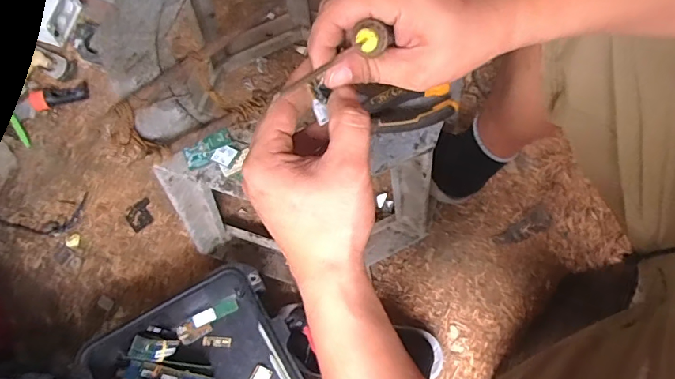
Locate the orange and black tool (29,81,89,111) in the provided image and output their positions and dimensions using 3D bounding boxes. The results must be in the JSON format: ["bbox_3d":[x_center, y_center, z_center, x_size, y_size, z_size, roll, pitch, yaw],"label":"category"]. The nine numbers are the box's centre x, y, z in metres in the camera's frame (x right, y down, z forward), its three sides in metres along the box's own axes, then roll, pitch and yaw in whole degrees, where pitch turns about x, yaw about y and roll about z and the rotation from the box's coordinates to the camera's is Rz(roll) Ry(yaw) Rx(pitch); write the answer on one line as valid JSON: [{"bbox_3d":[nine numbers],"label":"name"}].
[{"bbox_3d":[-0.533,-0.181,0.872,0.100,0.027,0.043,-20,75,-5],"label":"orange and black tool"}]

